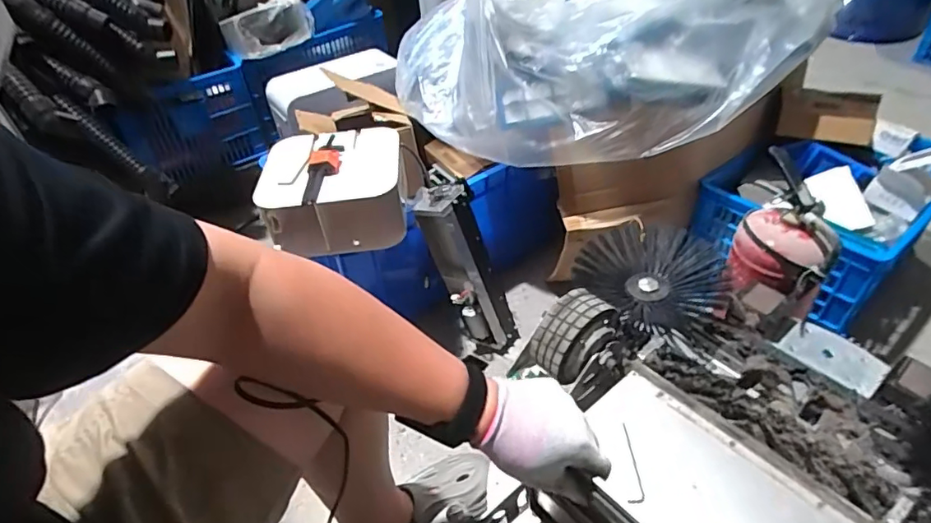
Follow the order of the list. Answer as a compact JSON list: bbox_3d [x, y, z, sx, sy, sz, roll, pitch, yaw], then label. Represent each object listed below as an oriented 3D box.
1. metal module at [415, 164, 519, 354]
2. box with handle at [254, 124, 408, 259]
[{"bbox_3d":[0.005,0.014,1.030,0.094,0.382,0.091,-36,29,-30],"label":"metal module"},{"bbox_3d":[-0.237,-0.138,0.985,0.240,0.127,0.238,-7,41,-1],"label":"box with handle"}]

